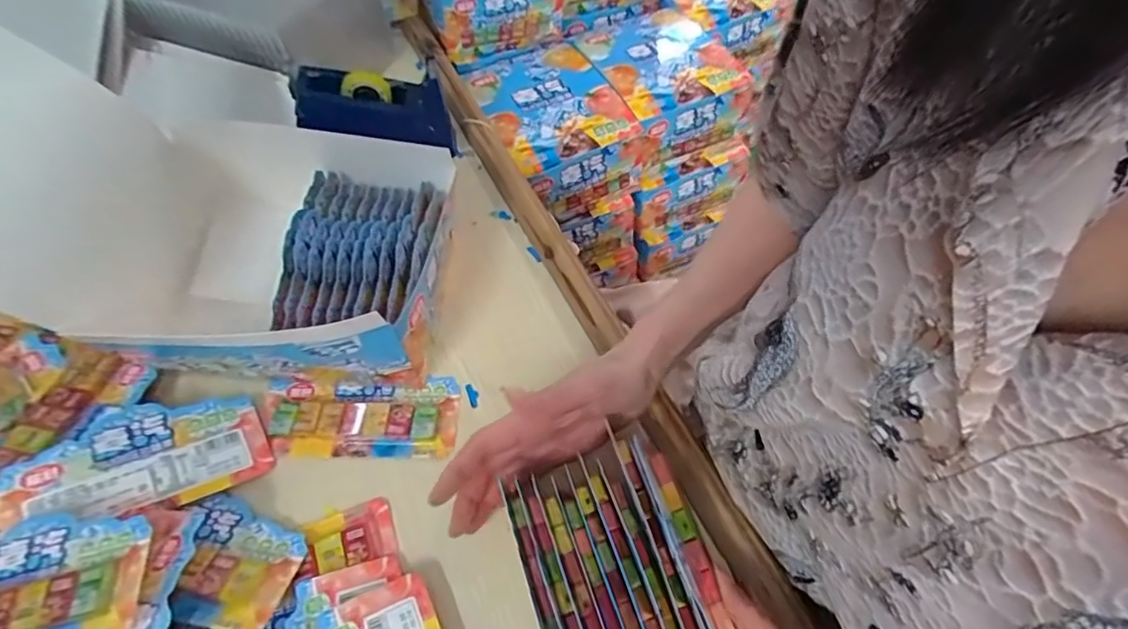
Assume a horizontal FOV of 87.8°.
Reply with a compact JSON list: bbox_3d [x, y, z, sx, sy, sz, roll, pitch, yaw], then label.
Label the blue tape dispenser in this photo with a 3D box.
[{"bbox_3d":[-0.170,-0.194,0.542,0.147,0.078,0.053,3,54,-22],"label":"blue tape dispenser"}]

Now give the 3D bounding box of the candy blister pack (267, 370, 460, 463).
[{"bbox_3d":[-0.150,0.073,0.432,0.142,0.016,0.066,0,57,2],"label":"candy blister pack"}]

